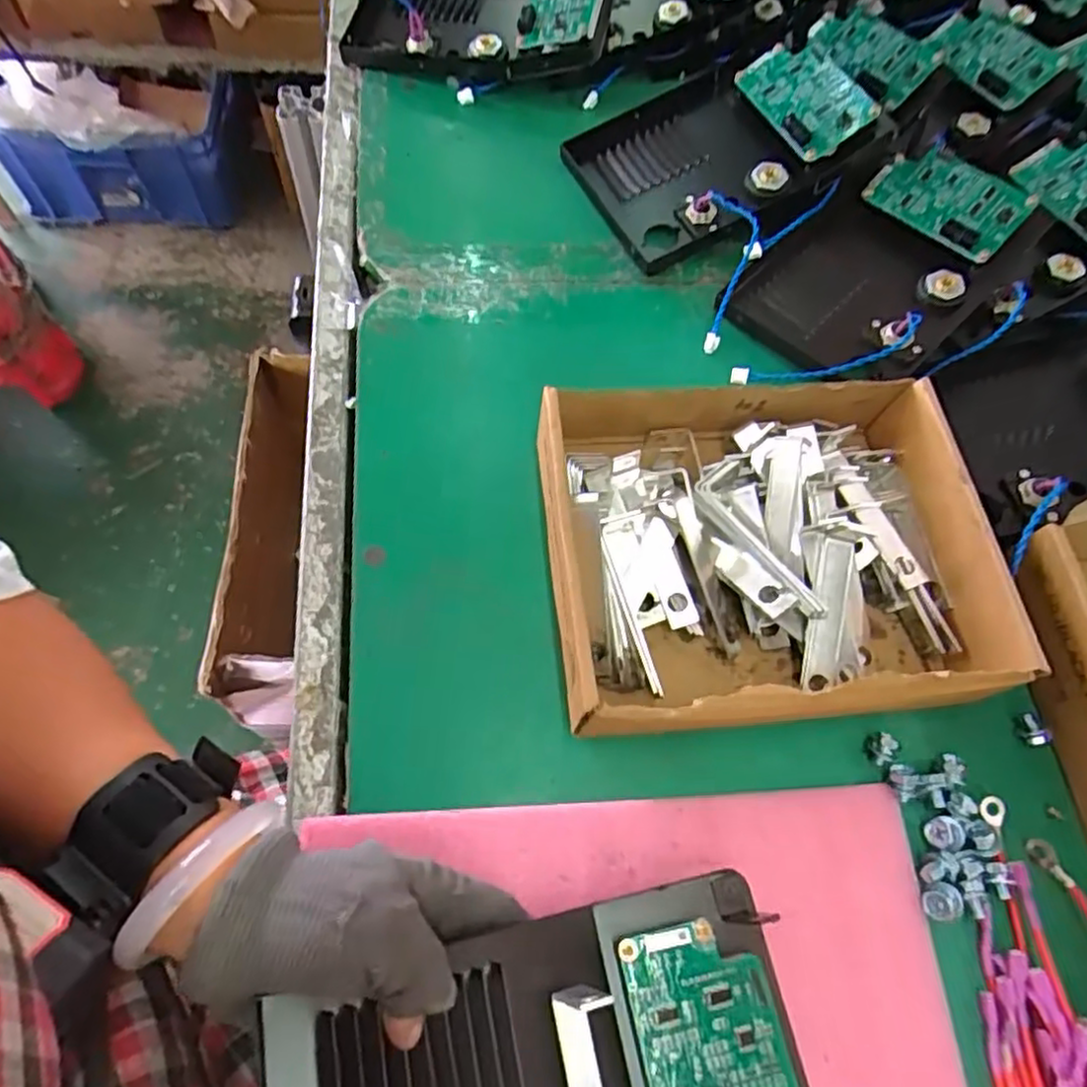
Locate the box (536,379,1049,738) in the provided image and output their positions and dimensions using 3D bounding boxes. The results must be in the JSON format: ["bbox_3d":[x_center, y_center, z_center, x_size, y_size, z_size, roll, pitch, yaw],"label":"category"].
[{"bbox_3d":[0.114,0.002,0.368,0.225,0.059,0.183,-2,67,-8],"label":"box"}]

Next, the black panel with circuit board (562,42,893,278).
[{"bbox_3d":[0.121,-0.280,0.493,0.182,0.056,0.151,-33,74,-19],"label":"black panel with circuit board"}]

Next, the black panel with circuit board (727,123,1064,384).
[{"bbox_3d":[0.226,-0.185,0.459,0.126,0.041,0.190,43,69,12],"label":"black panel with circuit board"}]

